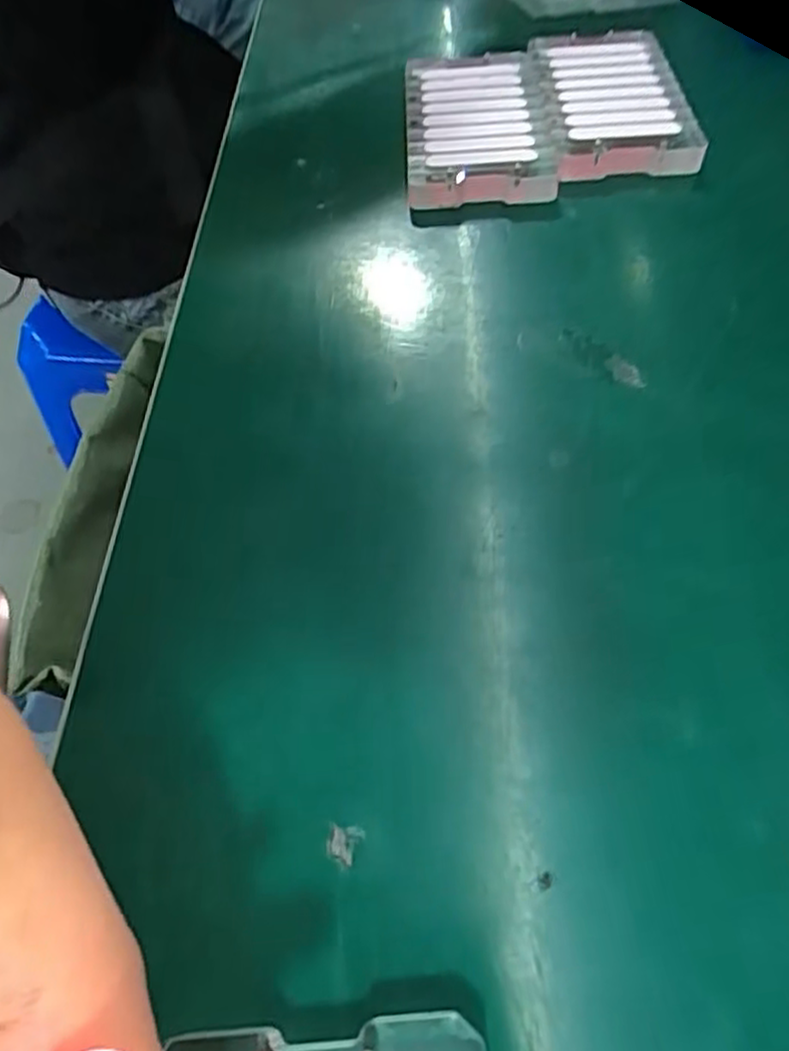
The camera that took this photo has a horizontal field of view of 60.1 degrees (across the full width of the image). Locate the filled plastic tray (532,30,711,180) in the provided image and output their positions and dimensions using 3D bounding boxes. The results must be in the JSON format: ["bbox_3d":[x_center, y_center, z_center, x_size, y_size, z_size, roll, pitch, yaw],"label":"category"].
[{"bbox_3d":[0.108,-0.217,0.345,0.066,0.012,0.126,-2,57,3],"label":"filled plastic tray"}]

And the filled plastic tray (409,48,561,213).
[{"bbox_3d":[0.039,-0.203,0.337,0.065,0.019,0.117,-2,57,3],"label":"filled plastic tray"}]

